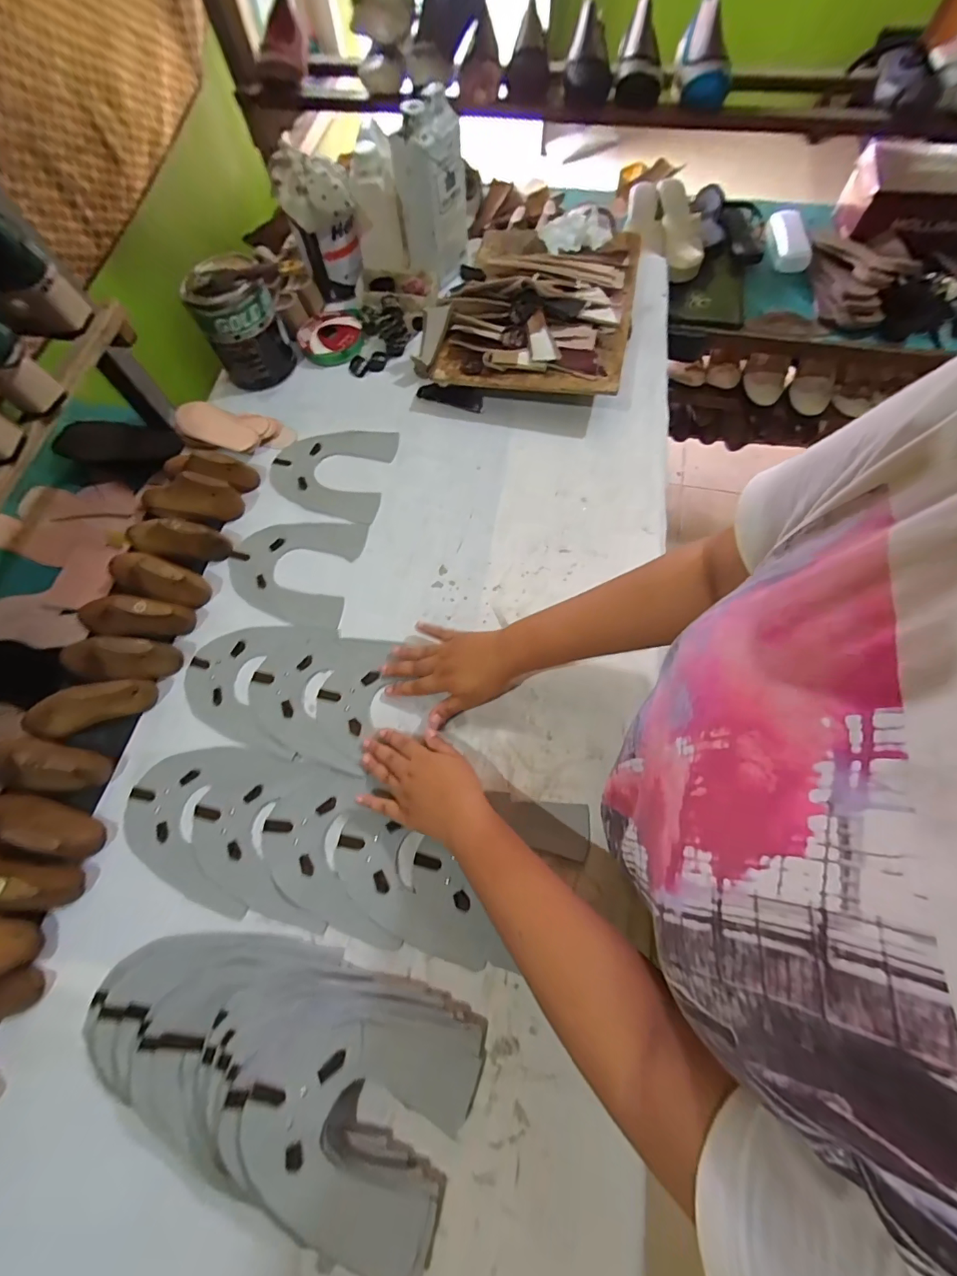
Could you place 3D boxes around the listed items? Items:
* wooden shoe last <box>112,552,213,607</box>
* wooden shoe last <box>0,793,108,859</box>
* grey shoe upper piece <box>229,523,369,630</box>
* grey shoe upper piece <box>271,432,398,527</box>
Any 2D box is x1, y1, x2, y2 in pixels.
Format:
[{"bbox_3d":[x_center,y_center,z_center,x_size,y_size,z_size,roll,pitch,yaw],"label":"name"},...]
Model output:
[{"bbox_3d":[-0.401,-0.082,0.558,0.132,0.054,0.053,17,69,8],"label":"wooden shoe last"},{"bbox_3d":[-0.446,0.185,0.449,0.132,0.049,0.050,16,69,7],"label":"wooden shoe last"},{"bbox_3d":[-0.236,-0.092,0.581,0.159,0.004,0.145,10,69,5],"label":"grey shoe upper piece"},{"bbox_3d":[-0.204,-0.236,0.637,0.162,0.007,0.150,11,71,7],"label":"grey shoe upper piece"}]

